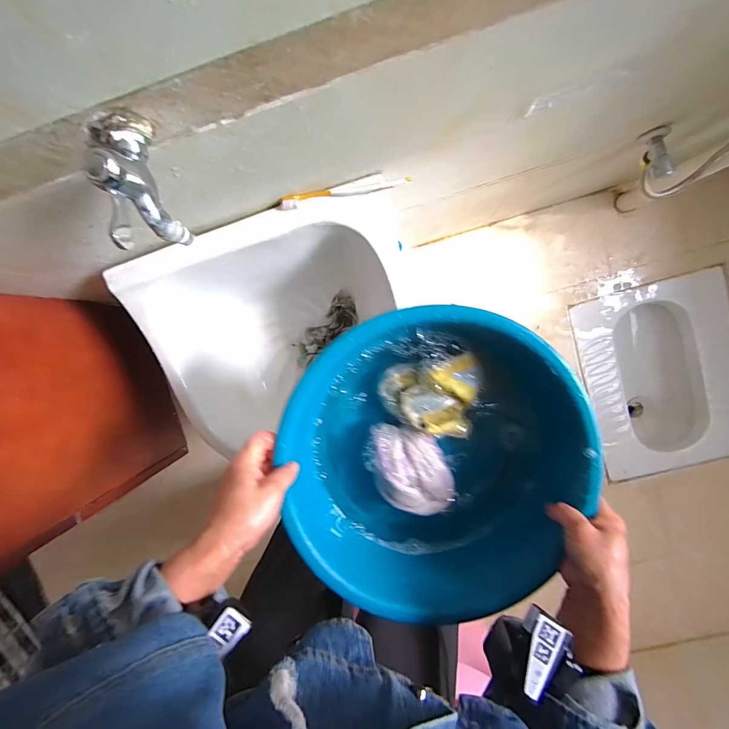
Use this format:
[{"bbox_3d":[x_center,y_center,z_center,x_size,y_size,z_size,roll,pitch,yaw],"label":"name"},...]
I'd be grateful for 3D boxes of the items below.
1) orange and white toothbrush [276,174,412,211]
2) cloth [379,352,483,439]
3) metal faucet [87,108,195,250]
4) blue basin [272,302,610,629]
[{"bbox_3d":[-0.029,-0.234,0.477,0.175,0.017,0.022,-10,92,6],"label":"orange and white toothbrush"},{"bbox_3d":[0.081,0.036,0.444,0.118,0.036,0.100,8,93,5],"label":"cloth"},{"bbox_3d":[-0.176,-0.142,0.287,0.043,0.087,0.093,-21,90,6],"label":"metal faucet"},{"bbox_3d":[0.081,0.106,0.426,0.327,0.121,0.325,0,93,6],"label":"blue basin"}]

